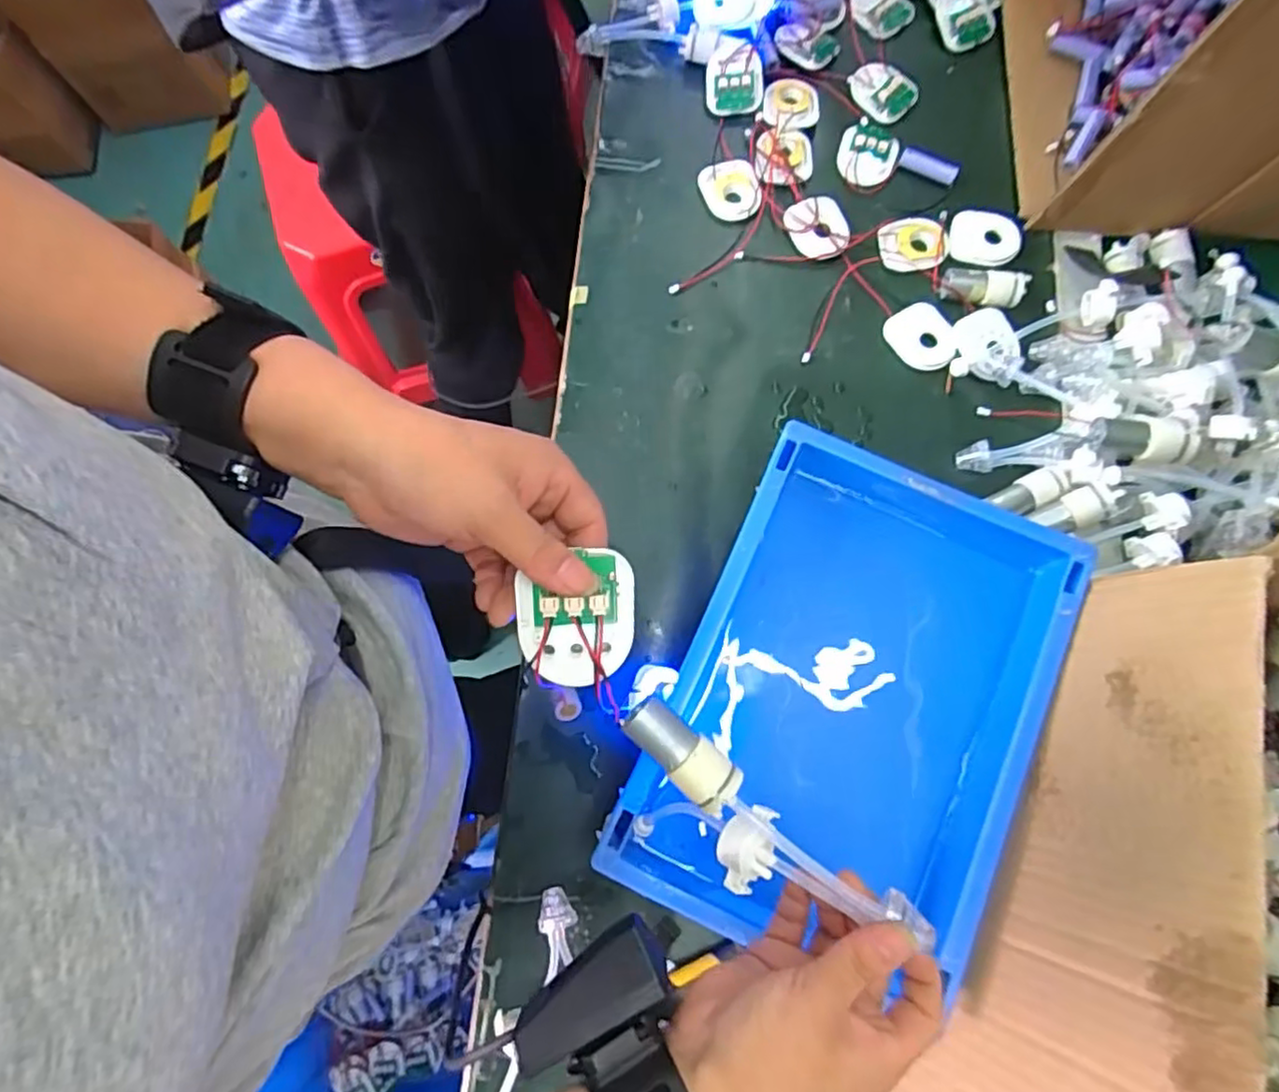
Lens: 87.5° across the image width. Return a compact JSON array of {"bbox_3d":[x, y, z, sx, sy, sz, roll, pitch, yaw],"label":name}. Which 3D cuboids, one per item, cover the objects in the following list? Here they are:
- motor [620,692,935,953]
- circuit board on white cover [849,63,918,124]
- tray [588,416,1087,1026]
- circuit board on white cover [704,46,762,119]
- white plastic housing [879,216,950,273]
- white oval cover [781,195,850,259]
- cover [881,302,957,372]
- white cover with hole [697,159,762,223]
[{"bbox_3d":[0.048,0.136,0.307,0.150,0.048,0.049,39,80,4],"label":"motor"},{"bbox_3d":[0.217,-0.409,0.601,0.060,0.007,0.052,33,80,8],"label":"circuit board on white cover"},{"bbox_3d":[0.138,0.103,0.446,0.216,0.086,0.300,24,78,7],"label":"tray"},{"bbox_3d":[0.085,-0.418,0.601,0.050,0.008,0.059,-3,95,3],"label":"circuit board on white cover"},{"bbox_3d":[0.234,-0.259,0.572,0.064,0.008,0.048,-11,77,-1],"label":"white plastic housing"},{"bbox_3d":[0.156,-0.276,0.577,0.048,0.009,0.057,-36,78,-7],"label":"white oval cover"},{"bbox_3d":[0.235,-0.173,0.554,0.050,0.008,0.059,-30,78,-6],"label":"cover"},{"bbox_3d":[0.081,-0.315,0.590,0.051,0.005,0.060,-14,77,-2],"label":"white cover with hole"}]

